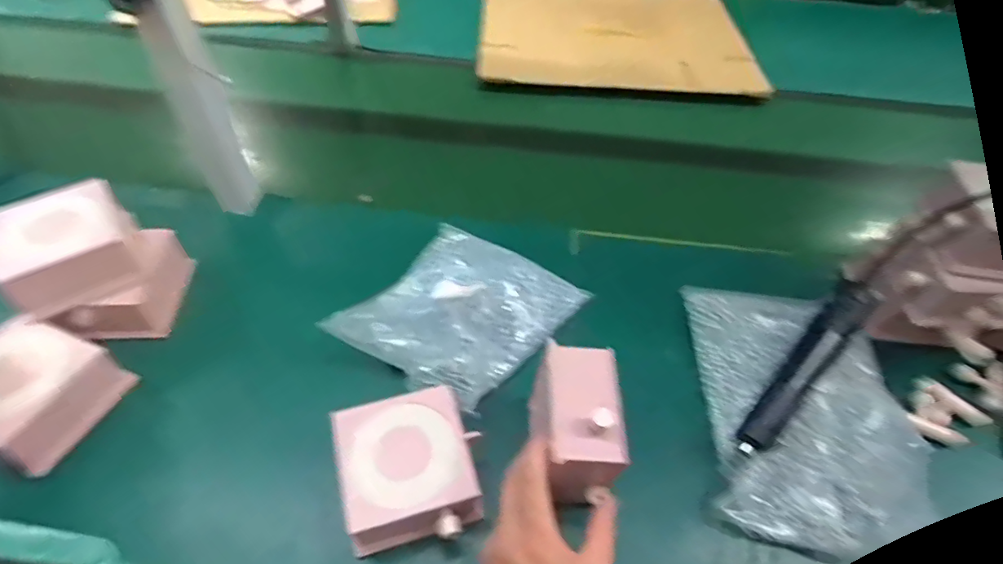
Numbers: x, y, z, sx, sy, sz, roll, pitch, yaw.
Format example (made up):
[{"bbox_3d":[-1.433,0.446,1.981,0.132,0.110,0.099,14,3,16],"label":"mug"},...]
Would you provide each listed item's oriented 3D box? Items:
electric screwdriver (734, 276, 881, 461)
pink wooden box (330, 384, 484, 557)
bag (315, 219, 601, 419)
[{"bbox_3d":[0.290,0.080,0.523,0.034,0.035,0.202,37,81,24],"label":"electric screwdriver"},{"bbox_3d":[-0.077,0.159,0.462,0.112,0.059,0.118,-11,52,-13],"label":"pink wooden box"},{"bbox_3d":[-0.039,0.029,0.574,0.181,0.051,0.210,29,54,18],"label":"bag"}]

